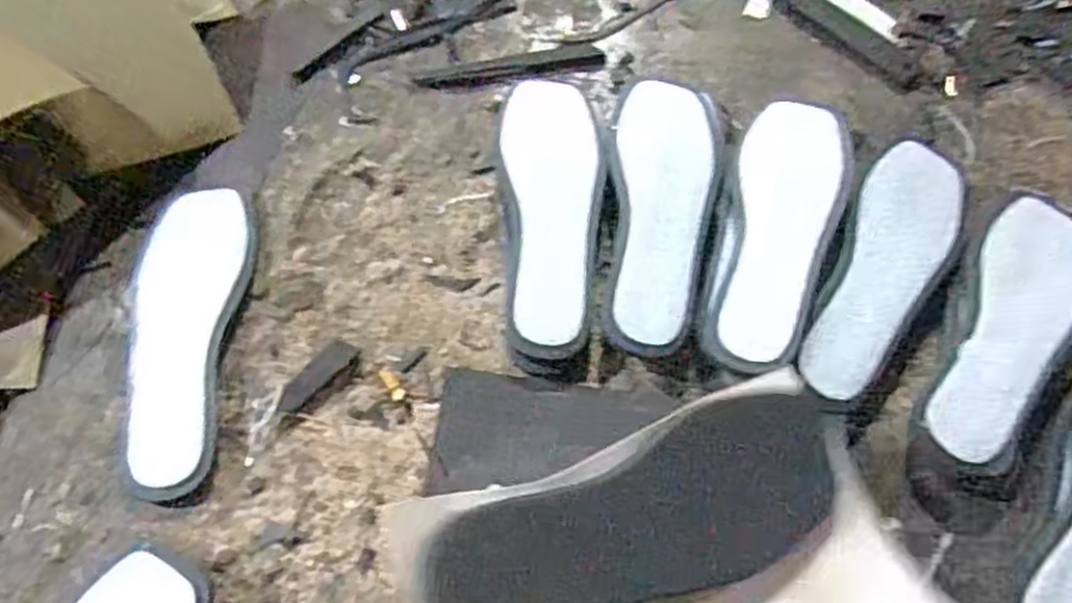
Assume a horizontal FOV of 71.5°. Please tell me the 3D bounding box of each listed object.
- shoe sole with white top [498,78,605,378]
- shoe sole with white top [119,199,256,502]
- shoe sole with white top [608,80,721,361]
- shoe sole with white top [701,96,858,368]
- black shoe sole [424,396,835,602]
[{"bbox_3d":[0.013,-0.067,0.609,0.082,0.042,0.251,-2,65,2],"label":"shoe sole with white top"},{"bbox_3d":[-0.277,0.026,0.577,0.088,0.014,0.238,5,73,-1],"label":"shoe sole with white top"},{"bbox_3d":[0.105,-0.073,0.611,0.085,0.036,0.241,3,65,4],"label":"shoe sole with white top"},{"bbox_3d":[0.191,-0.058,0.585,0.084,0.015,0.244,9,65,24],"label":"shoe sole with white top"},{"bbox_3d":[0.066,0.120,0.405,0.258,0.013,0.087,-14,81,-28],"label":"black shoe sole"}]

